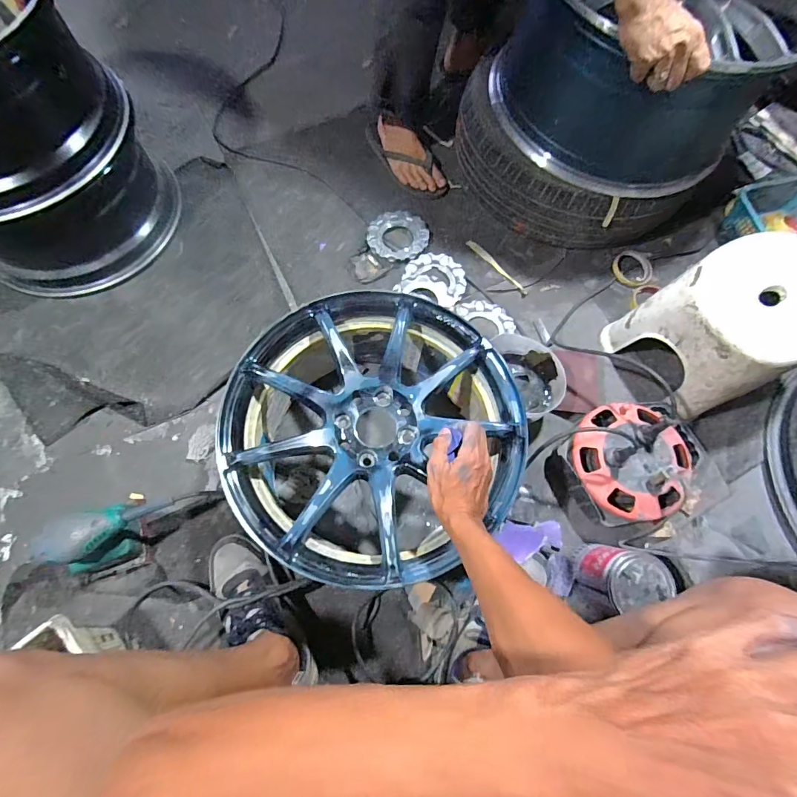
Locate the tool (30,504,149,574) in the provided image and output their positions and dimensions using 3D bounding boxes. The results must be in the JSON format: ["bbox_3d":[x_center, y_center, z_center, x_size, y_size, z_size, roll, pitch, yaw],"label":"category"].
[{"bbox_3d":[-0.459,0.218,0.646,0.114,0.133,0.086,-11,71,-4],"label":"tool"}]

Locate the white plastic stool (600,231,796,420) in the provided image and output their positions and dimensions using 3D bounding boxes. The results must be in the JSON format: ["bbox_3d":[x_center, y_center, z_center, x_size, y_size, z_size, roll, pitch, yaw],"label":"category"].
[{"bbox_3d":[0.582,-0.129,0.749,0.252,0.207,0.225,-26,74,-11],"label":"white plastic stool"}]

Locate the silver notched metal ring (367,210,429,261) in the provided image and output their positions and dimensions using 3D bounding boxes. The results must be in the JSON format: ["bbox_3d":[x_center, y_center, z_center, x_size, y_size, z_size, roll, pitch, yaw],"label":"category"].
[{"bbox_3d":[-0.001,-0.370,0.946,0.135,0.011,0.130,0,71,0],"label":"silver notched metal ring"}]

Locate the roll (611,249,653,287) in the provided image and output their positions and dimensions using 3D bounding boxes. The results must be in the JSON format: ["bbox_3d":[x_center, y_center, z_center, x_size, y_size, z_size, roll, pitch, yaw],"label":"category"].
[{"bbox_3d":[0.523,-0.289,0.933,0.087,0.015,0.086,1,71,-3],"label":"roll"}]

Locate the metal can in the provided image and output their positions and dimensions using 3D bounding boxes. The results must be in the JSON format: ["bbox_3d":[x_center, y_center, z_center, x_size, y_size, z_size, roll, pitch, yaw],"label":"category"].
[{"bbox_3d":[0.354,0.301,0.676,0.103,0.126,0.109,1,71,-3],"label":"metal can"}]

